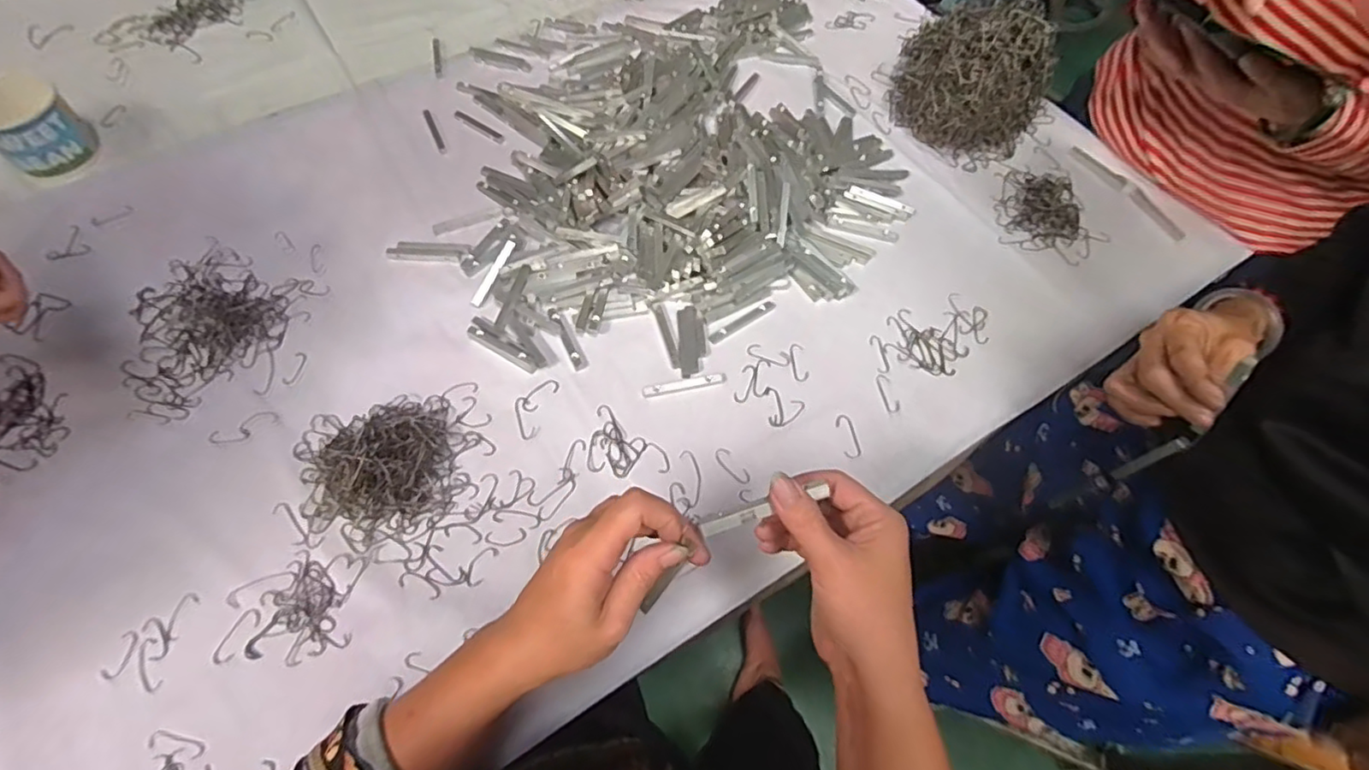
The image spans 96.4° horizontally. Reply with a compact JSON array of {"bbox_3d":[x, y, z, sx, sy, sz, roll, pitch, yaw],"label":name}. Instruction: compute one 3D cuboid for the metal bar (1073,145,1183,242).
[{"bbox_3d":[0.516,-0.226,0.712,0.024,0.005,0.158,-26,65,-14],"label":"metal bar"}]

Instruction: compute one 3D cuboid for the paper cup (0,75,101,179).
[{"bbox_3d":[-0.700,-0.276,0.659,0.075,0.079,0.085,35,67,17],"label":"paper cup"}]

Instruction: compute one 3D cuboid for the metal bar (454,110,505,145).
[{"bbox_3d":[-0.246,-0.310,0.733,0.079,0.004,0.013,32,66,15],"label":"metal bar"}]

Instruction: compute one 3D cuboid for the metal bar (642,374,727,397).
[{"bbox_3d":[0.000,-0.001,0.582,0.080,0.004,0.011,-11,62,-6],"label":"metal bar"}]

